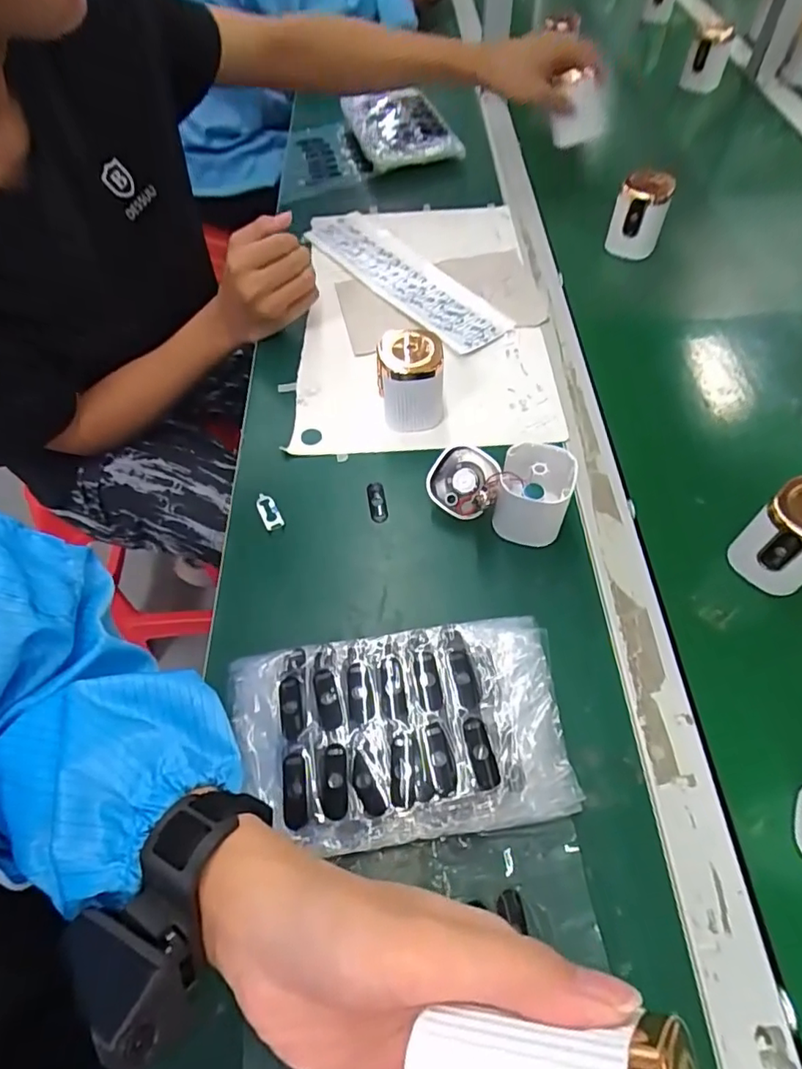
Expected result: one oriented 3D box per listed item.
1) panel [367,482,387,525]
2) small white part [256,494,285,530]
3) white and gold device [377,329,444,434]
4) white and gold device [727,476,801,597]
[{"bbox_3d":[-0.020,-0.026,0.491,0.015,0.008,0.040,-8,56,-2],"label":"panel"},{"bbox_3d":[-0.113,-0.018,0.481,0.015,0.007,0.036,-28,74,-14],"label":"small white part"},{"bbox_3d":[0.008,-0.139,0.504,0.056,0.077,0.052,-8,56,-2],"label":"white and gold device"},{"bbox_3d":[0.287,0.000,0.409,0.061,0.071,0.053,-39,65,-19],"label":"white and gold device"}]

